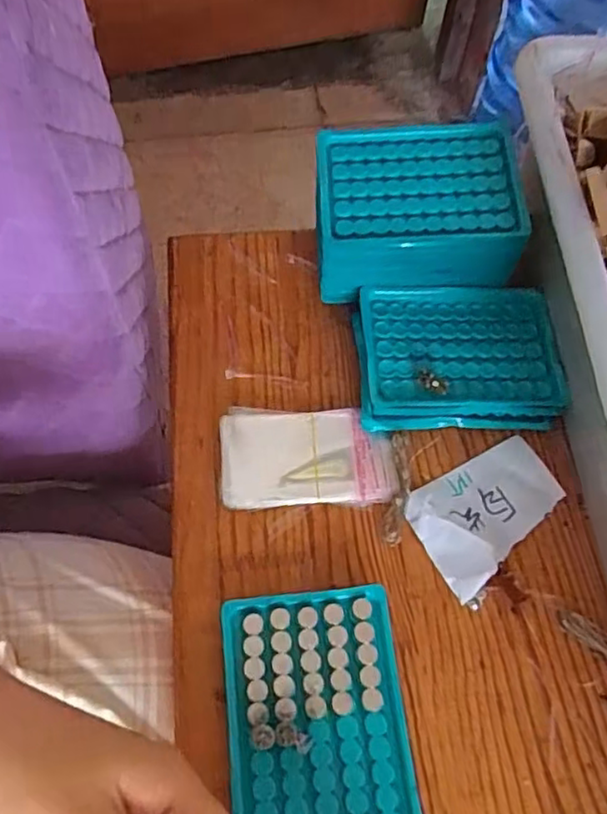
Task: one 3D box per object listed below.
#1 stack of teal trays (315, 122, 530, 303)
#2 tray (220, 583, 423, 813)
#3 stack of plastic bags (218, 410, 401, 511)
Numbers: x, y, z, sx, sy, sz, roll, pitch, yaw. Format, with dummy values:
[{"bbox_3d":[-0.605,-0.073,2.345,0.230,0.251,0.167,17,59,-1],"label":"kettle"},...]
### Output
[{"bbox_3d":[0.075,-0.133,0.456,0.132,0.084,0.097,0,66,-2],"label":"stack of teal trays"},{"bbox_3d":[0.007,0.169,0.347,0.094,0.014,0.131,-6,66,-4],"label":"tray"},{"bbox_3d":[0.003,0.032,0.417,0.111,0.009,0.066,-2,66,-3],"label":"stack of plastic bags"}]

